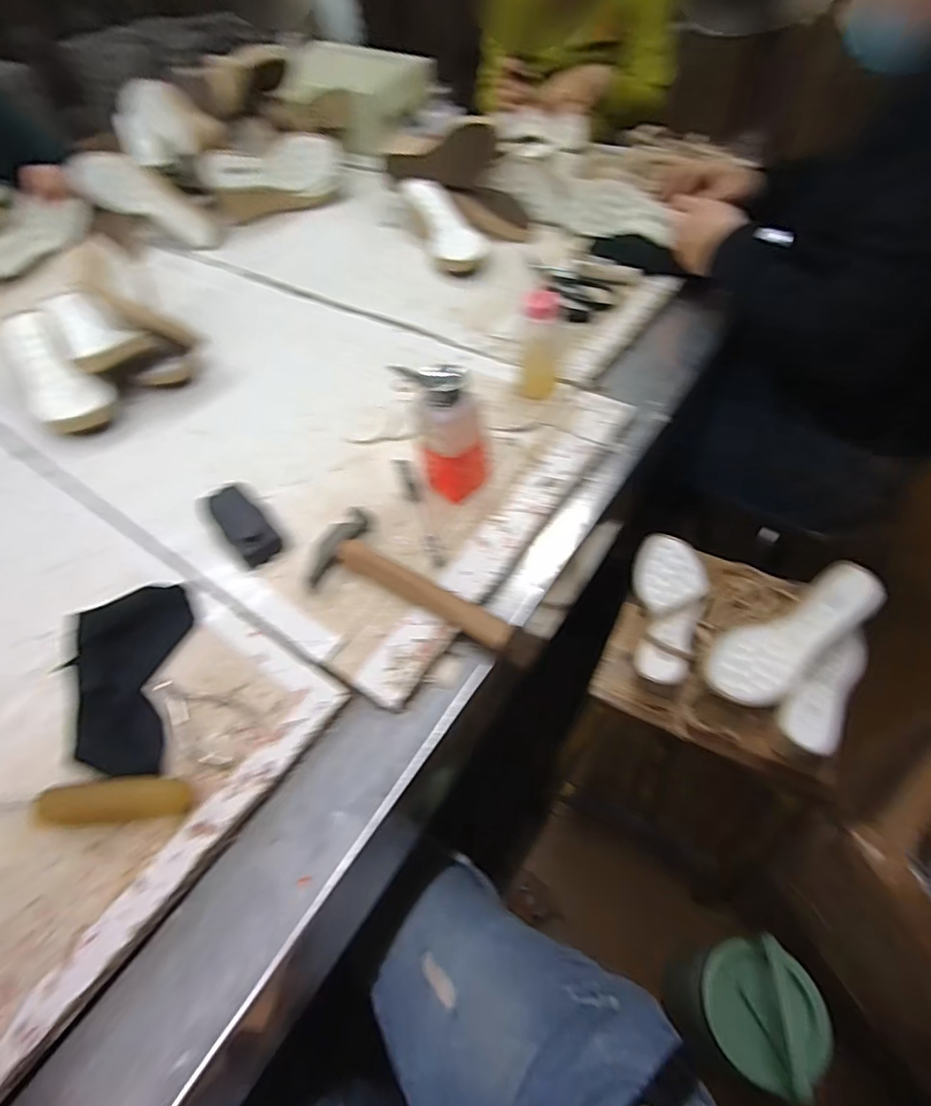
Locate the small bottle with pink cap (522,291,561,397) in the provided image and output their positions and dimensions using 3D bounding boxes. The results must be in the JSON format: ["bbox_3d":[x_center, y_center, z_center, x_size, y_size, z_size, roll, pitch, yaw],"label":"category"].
[{"bbox_3d":[0.084,-0.228,0.606,0.040,0.115,0.035,5,55,8],"label":"small bottle with pink cap"}]

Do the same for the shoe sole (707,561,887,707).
[{"bbox_3d":[0.364,0.094,0.609,0.223,0.056,0.080,-34,58,-3],"label":"shoe sole"}]

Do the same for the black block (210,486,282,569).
[{"bbox_3d":[-0.227,-0.031,0.555,0.038,0.025,0.102,-36,59,-20],"label":"black block"}]

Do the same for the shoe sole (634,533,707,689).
[{"bbox_3d":[0.254,0.067,0.673,0.082,0.056,0.220,8,55,10],"label":"shoe sole"}]

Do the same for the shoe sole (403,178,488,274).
[{"bbox_3d":[-0.035,-0.528,0.880,0.078,0.028,0.226,-22,69,-11],"label":"shoe sole"}]

